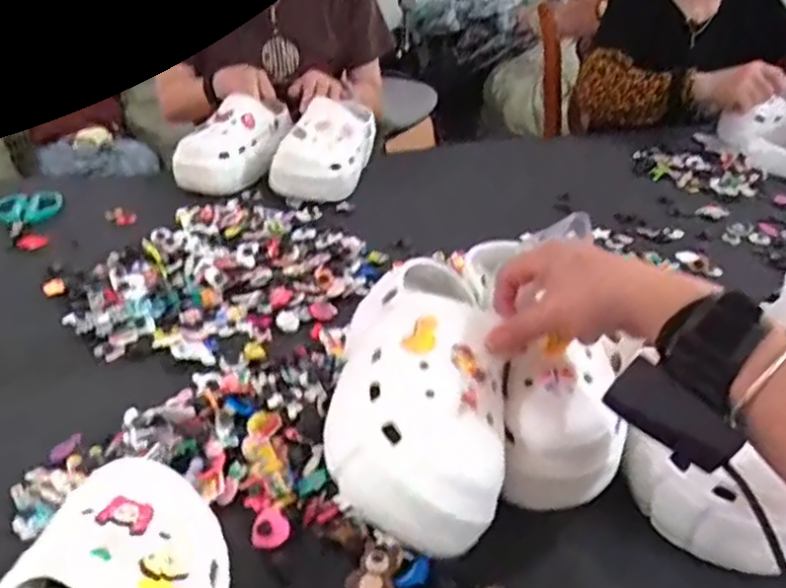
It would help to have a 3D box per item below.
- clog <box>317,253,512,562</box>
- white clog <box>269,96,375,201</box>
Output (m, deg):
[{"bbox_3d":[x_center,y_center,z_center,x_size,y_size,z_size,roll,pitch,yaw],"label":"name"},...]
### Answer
[{"bbox_3d":[0.019,0.055,0.484,0.121,0.084,0.229,5,31,5],"label":"clog"},{"bbox_3d":[-0.099,-0.219,0.985,0.111,0.097,0.206,5,31,5],"label":"white clog"}]

